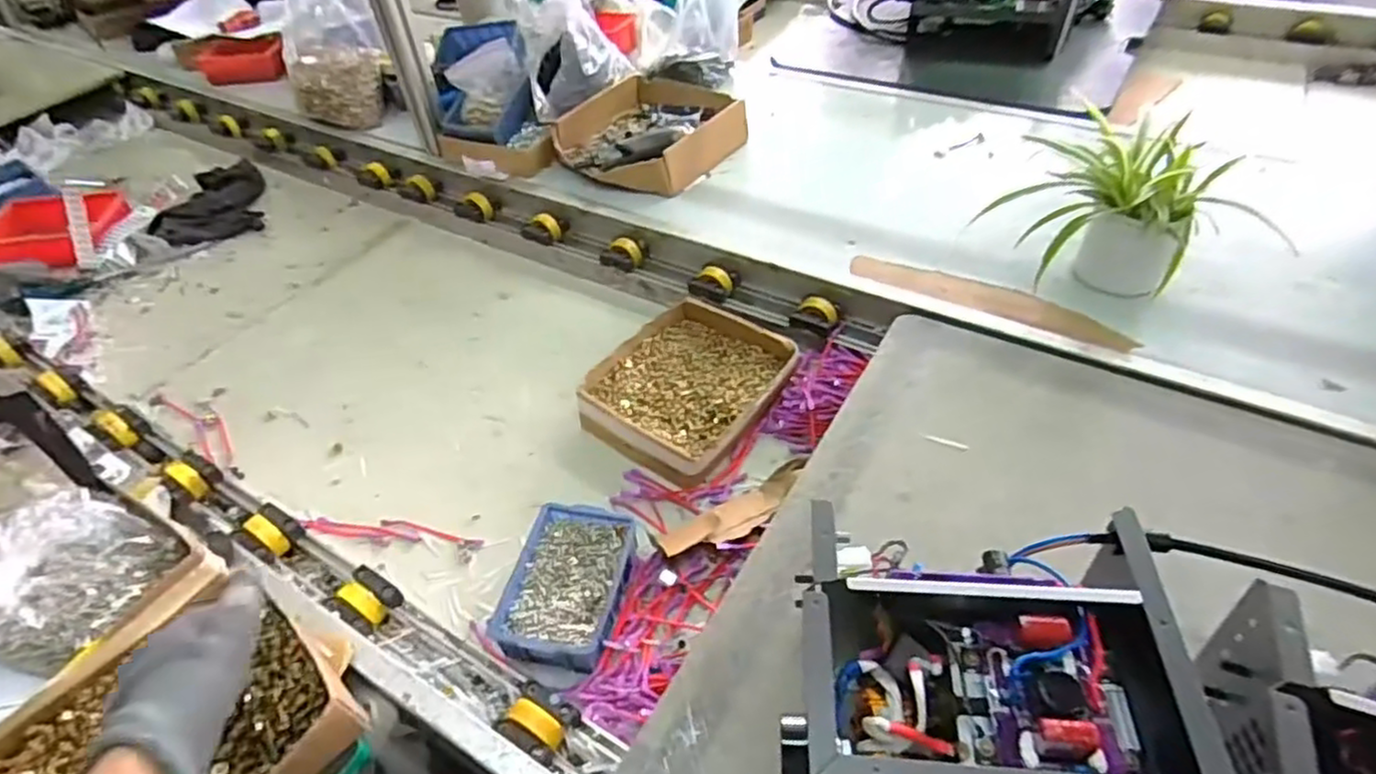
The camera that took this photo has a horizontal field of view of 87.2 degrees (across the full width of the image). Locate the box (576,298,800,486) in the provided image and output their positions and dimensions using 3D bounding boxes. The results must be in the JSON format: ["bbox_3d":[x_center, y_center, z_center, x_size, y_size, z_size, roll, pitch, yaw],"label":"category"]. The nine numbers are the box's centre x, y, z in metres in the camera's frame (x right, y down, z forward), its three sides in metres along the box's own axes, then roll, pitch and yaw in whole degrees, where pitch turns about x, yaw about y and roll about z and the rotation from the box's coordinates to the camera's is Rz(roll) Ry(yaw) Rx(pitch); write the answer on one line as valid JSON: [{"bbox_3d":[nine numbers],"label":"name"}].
[{"bbox_3d":[0.001,-0.002,0.857,0.201,0.048,0.227,25,53,27],"label":"box"}]

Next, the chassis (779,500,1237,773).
[{"bbox_3d":[0.174,0.196,0.463,0.214,0.154,0.186,2,46,9],"label":"chassis"}]

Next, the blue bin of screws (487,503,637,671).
[{"bbox_3d":[-0.111,0.187,0.682,0.102,0.046,0.152,8,47,13],"label":"blue bin of screws"}]

